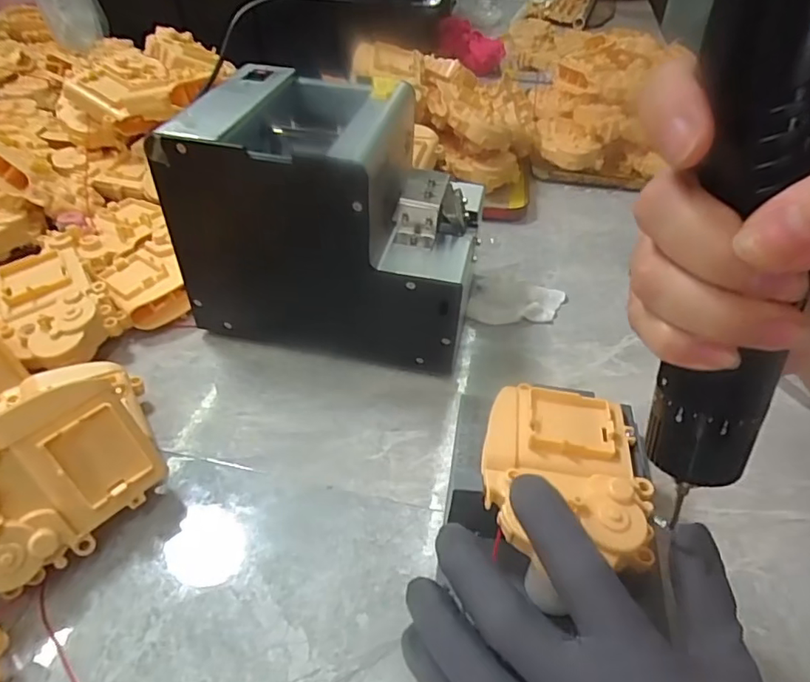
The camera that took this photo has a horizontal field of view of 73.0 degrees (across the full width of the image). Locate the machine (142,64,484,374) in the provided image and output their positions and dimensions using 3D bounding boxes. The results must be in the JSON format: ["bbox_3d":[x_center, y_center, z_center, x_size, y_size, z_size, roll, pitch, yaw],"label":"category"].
[{"bbox_3d":[-0.045,-0.081,0.373,0.184,0.147,0.129,10,44,7],"label":"machine"}]

